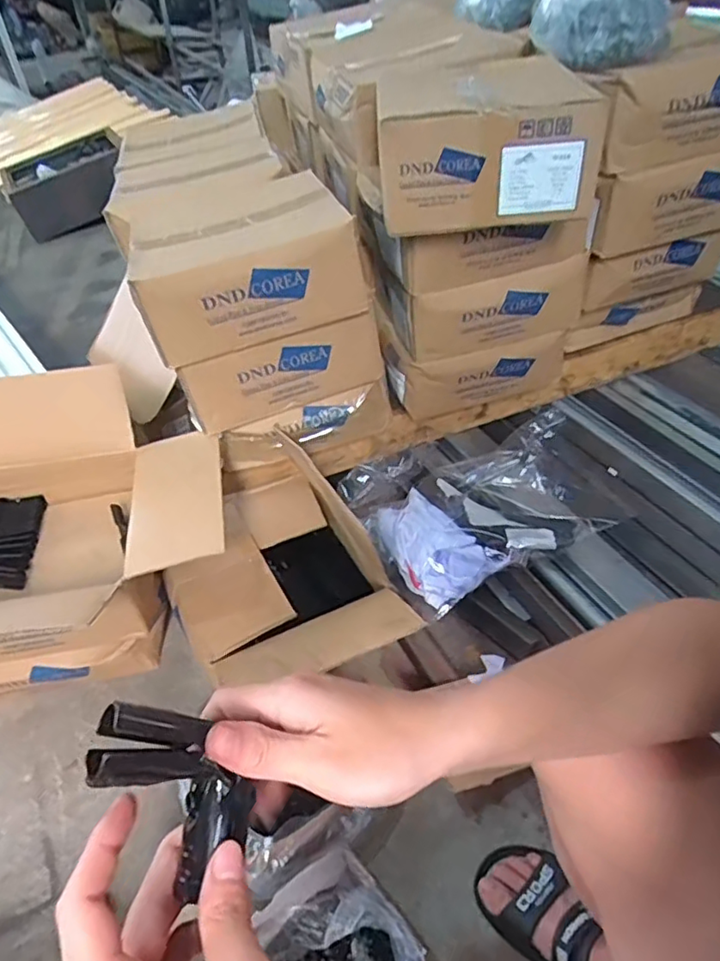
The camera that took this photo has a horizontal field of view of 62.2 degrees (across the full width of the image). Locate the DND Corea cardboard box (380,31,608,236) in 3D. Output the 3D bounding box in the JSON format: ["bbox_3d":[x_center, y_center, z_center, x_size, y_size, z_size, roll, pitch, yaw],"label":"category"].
[{"bbox_3d":[0.172,-0.489,0.865,0.272,0.147,0.326,-1,43,4],"label":"DND Corea cardboard box"}]

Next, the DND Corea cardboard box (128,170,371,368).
[{"bbox_3d":[-0.178,-0.333,0.904,0.306,0.148,0.269,-14,43,-10],"label":"DND Corea cardboard box"}]

